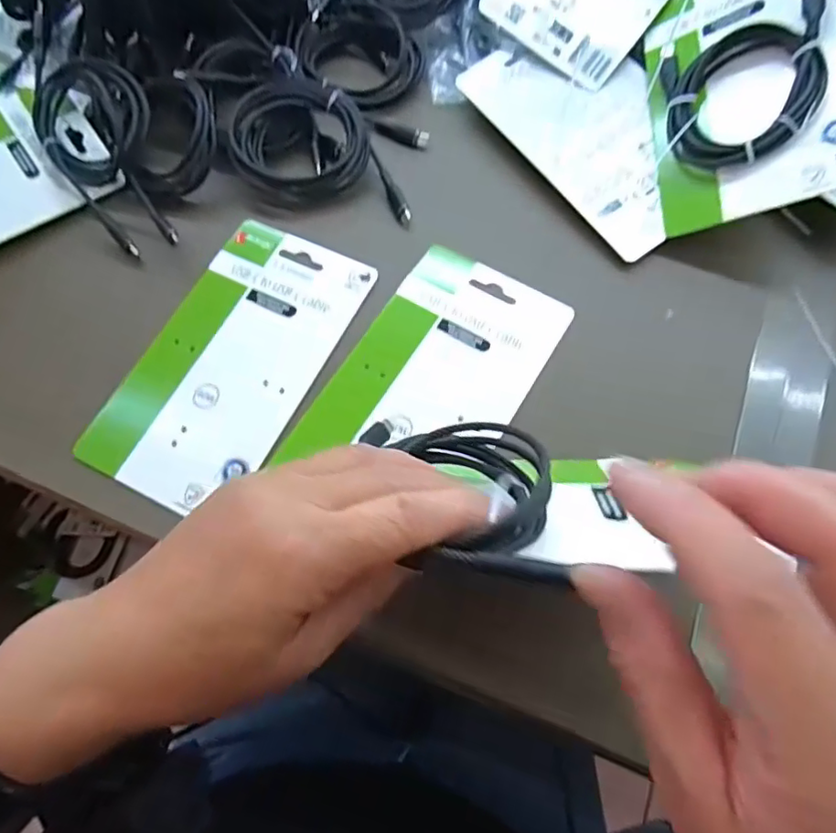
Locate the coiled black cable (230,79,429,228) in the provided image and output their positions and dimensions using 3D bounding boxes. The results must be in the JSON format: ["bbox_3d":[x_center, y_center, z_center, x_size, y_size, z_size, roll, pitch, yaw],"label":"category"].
[{"bbox_3d":[-0.055,-0.177,0.375,0.121,0.032,0.075,17,70,9],"label":"coiled black cable"}]

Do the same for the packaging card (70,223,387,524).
[{"bbox_3d":[-0.108,-0.035,0.336,0.099,0.004,0.178,24,71,11],"label":"packaging card"}]

